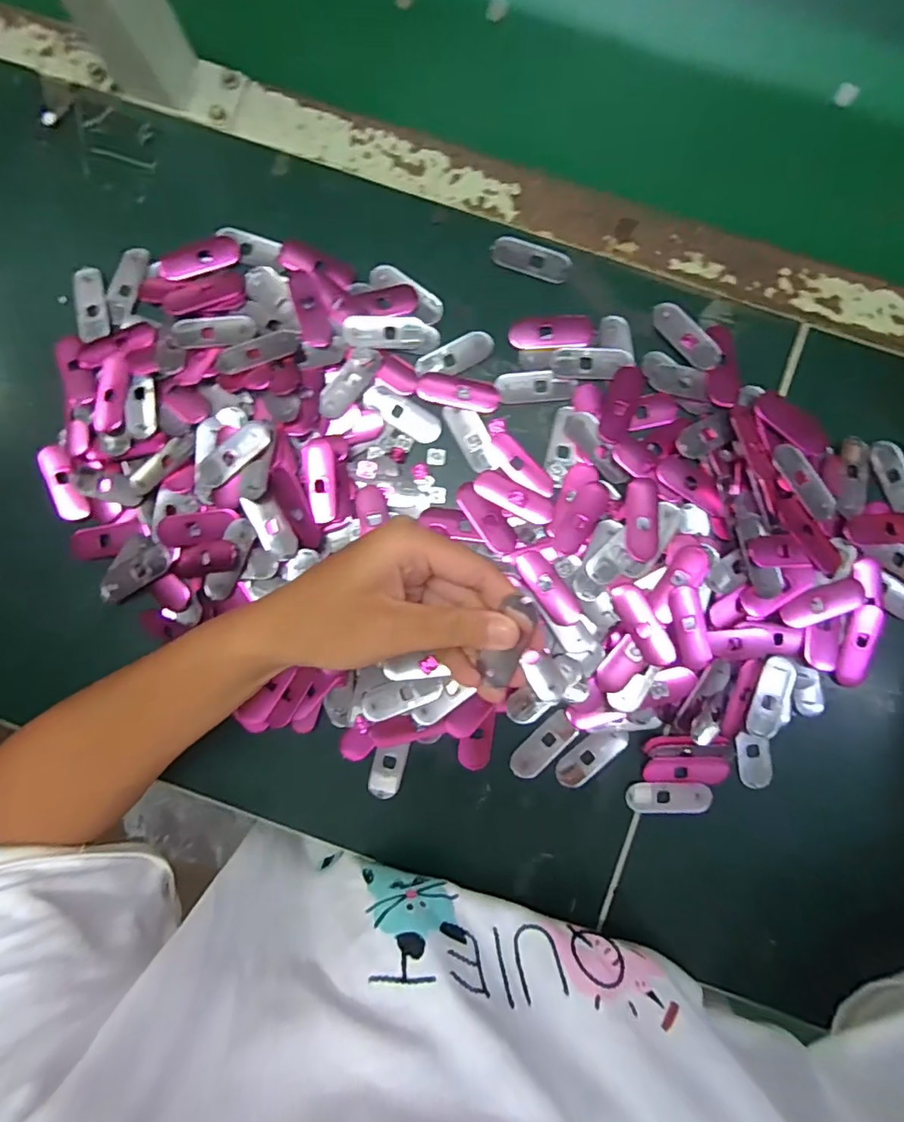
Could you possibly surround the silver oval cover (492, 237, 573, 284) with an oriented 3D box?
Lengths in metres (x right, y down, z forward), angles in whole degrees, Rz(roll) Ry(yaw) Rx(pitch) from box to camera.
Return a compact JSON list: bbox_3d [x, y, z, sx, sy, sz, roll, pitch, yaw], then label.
[{"bbox_3d":[0.050,-0.188,0.326,0.050,0.004,0.021,20,89,2],"label":"silver oval cover"}]

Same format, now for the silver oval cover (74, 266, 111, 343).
[{"bbox_3d":[-0.229,-0.162,0.333,0.020,0.005,0.050,-13,88,1],"label":"silver oval cover"}]

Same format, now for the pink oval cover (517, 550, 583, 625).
[{"bbox_3d":[0.057,0.016,0.314,0.017,0.005,0.050,-35,88,1],"label":"pink oval cover"}]

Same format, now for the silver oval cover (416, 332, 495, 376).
[{"bbox_3d":[0.002,-0.128,0.328,0.049,0.004,0.019,-28,88,1],"label":"silver oval cover"}]

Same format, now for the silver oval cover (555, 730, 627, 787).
[{"bbox_3d":[0.084,0.117,0.317,0.047,0.004,0.020,-43,88,0],"label":"silver oval cover"}]

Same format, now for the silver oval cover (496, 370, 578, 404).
[{"bbox_3d":[0.052,-0.108,0.326,0.048,0.005,0.018,-5,88,2],"label":"silver oval cover"}]

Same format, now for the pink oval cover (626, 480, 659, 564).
[{"bbox_3d":[0.113,-0.025,0.314,0.019,0.008,0.049,0,88,2],"label":"pink oval cover"}]

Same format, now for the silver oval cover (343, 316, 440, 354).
[{"bbox_3d":[-0.037,-0.141,0.325,0.057,0.006,0.021,4,89,2],"label":"silver oval cover"}]

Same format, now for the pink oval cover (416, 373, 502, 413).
[{"bbox_3d":[0.004,-0.105,0.328,0.051,0.004,0.020,14,89,2],"label":"pink oval cover"}]

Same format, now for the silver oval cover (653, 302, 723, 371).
[{"bbox_3d":[0.143,-0.137,0.322,0.019,0.004,0.050,-39,88,0],"label":"silver oval cover"}]

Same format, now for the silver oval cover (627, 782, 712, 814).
[{"bbox_3d":[0.131,0.143,0.317,0.048,0.004,0.019,0,88,2],"label":"silver oval cover"}]

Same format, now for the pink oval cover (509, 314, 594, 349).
[{"bbox_3d":[0.061,-0.141,0.324,0.050,0.004,0.020,-3,88,2],"label":"pink oval cover"}]

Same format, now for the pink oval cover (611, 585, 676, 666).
[{"bbox_3d":[0.112,0.038,0.305,0.017,0.004,0.052,-31,88,1],"label":"pink oval cover"}]

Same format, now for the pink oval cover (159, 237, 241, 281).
[{"bbox_3d":[-0.160,-0.191,0.333,0.051,0.004,0.020,-18,88,1],"label":"pink oval cover"}]

